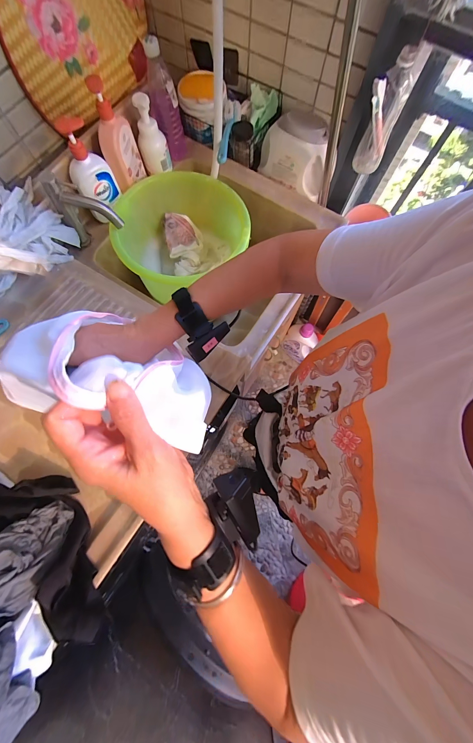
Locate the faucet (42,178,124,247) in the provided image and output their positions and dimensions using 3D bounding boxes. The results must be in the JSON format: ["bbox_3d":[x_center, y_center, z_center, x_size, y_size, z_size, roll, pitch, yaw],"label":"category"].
[{"bbox_3d":[-0.336,-0.347,0.610,0.149,0.163,0.054,23,74,5],"label":"faucet"}]

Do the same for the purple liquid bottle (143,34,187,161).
[{"bbox_3d":[-0.182,-0.673,0.668,0.067,0.210,0.085,-20,75,-7],"label":"purple liquid bottle"}]

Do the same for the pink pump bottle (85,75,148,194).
[{"bbox_3d":[-0.274,-0.531,0.616,0.060,0.187,0.103,-2,74,-2],"label":"pink pump bottle"}]

